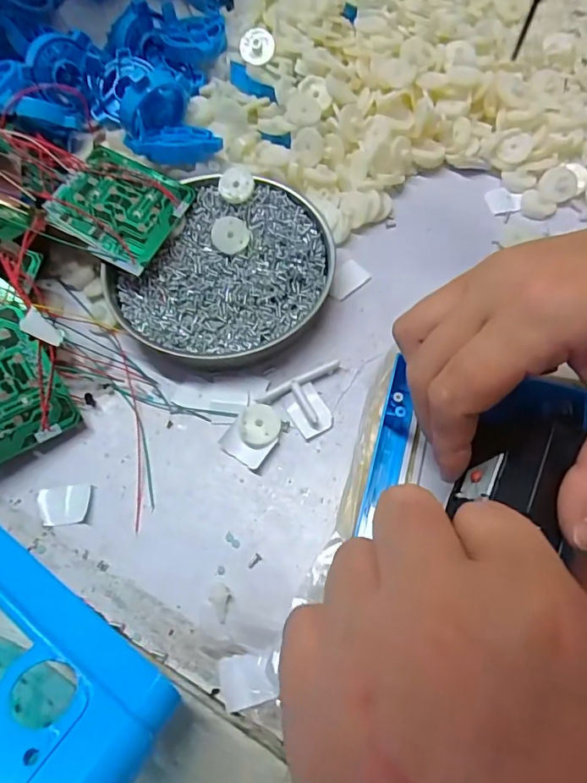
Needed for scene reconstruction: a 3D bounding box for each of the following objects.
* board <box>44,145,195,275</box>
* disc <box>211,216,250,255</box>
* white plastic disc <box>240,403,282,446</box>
[{"bbox_3d":[-0.107,-0.114,0.310,0.070,0.006,0.072,23,66,-2],"label":"board"},{"bbox_3d":[-0.040,-0.099,0.320,0.023,0.007,0.022,0,97,1],"label":"disc"},{"bbox_3d":[-0.018,0.018,0.273,0.021,0.005,0.023,-1,65,2],"label":"white plastic disc"}]

